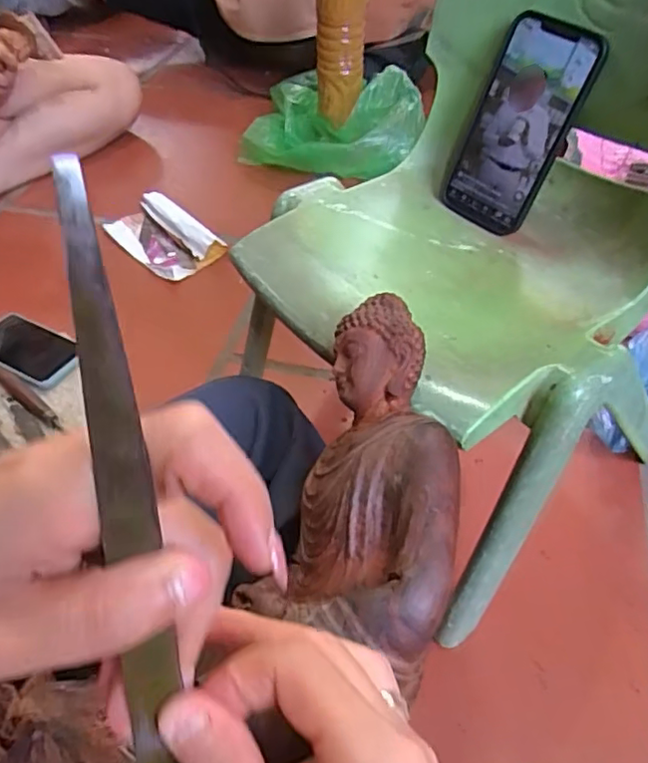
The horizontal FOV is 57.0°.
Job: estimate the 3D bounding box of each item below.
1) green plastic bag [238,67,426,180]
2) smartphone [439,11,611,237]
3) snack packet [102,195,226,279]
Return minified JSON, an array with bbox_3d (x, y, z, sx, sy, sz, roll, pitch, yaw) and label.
[{"bbox_3d":[0.022,-0.488,1.077,0.313,0.099,0.308,12,49,12],"label":"green plastic bag"},{"bbox_3d":[0.161,-0.212,0.505,0.085,0.163,0.013,40,39,24],"label":"smartphone"},{"bbox_3d":[-0.254,-0.237,0.933,0.107,0.023,0.203,-32,55,-25],"label":"snack packet"}]

